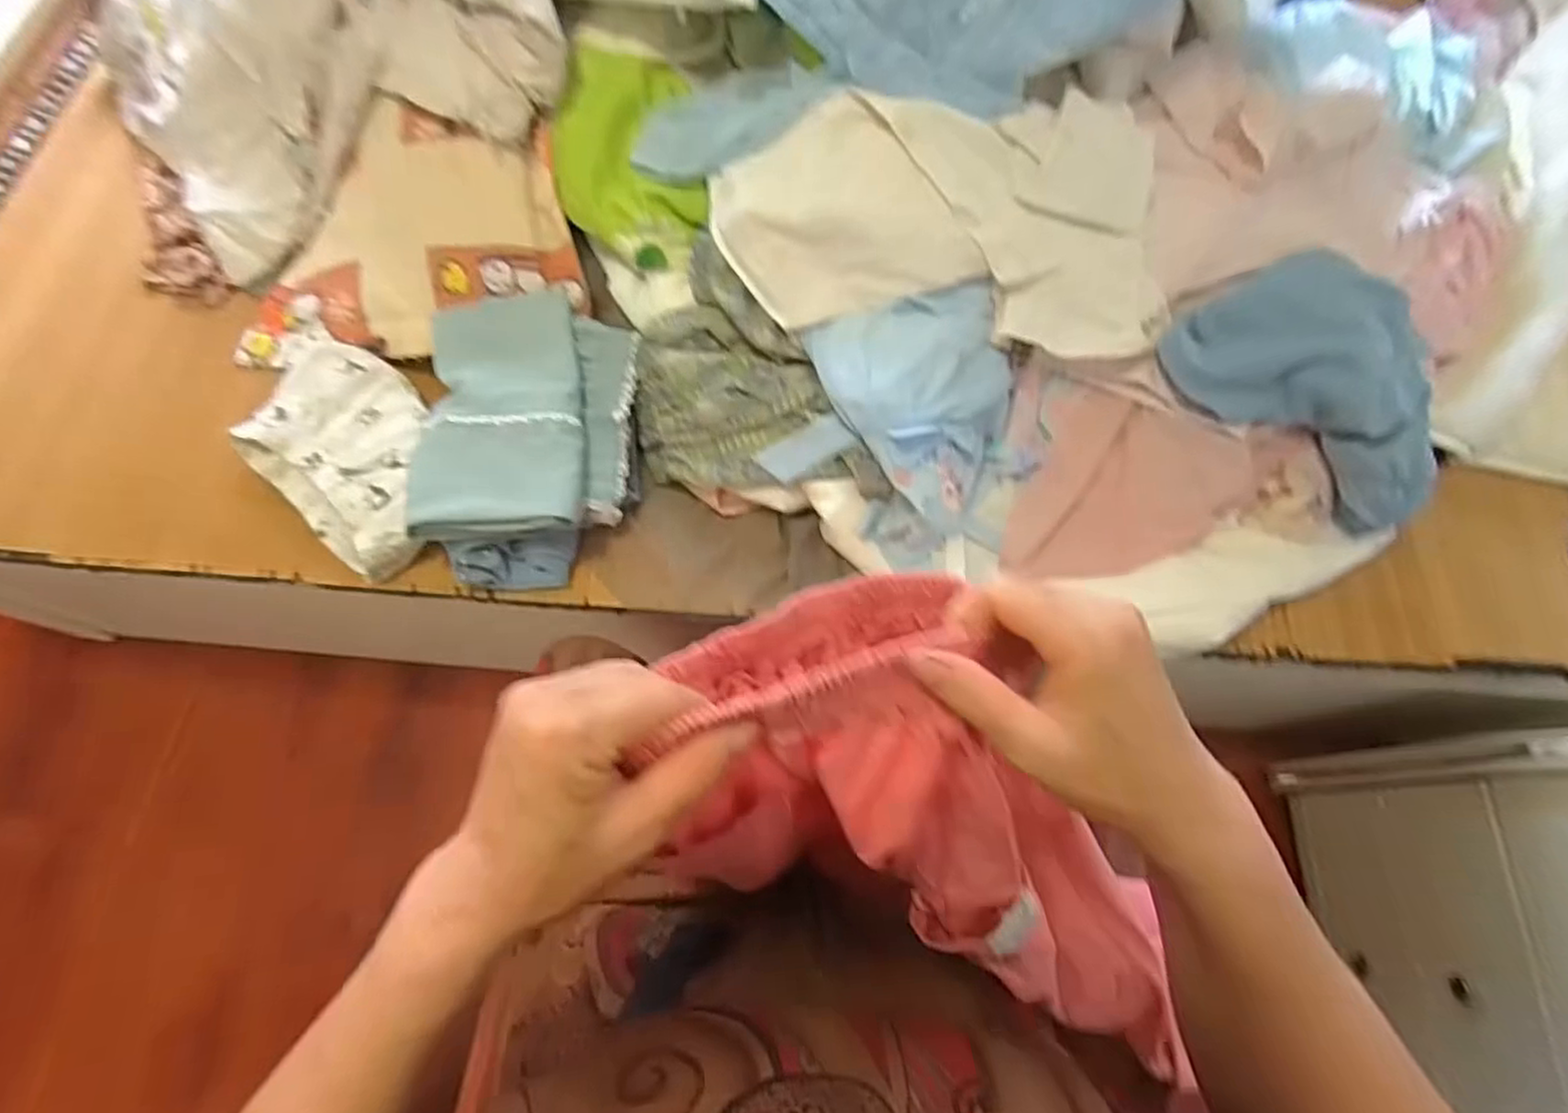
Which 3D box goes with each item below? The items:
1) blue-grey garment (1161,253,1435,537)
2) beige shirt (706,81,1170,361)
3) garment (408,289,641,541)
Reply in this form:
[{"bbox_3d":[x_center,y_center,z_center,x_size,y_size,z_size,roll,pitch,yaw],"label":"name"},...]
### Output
[{"bbox_3d":[0.503,-0.170,0.672,0.273,0.119,0.144,31,71,9],"label":"blue-grey garment"},{"bbox_3d":[0.149,-0.320,0.663,0.425,0.108,0.203,3,69,-1],"label":"beige shirt"},{"bbox_3d":[-0.255,-0.142,0.697,0.206,0.066,0.253,-3,69,-3],"label":"garment"}]

